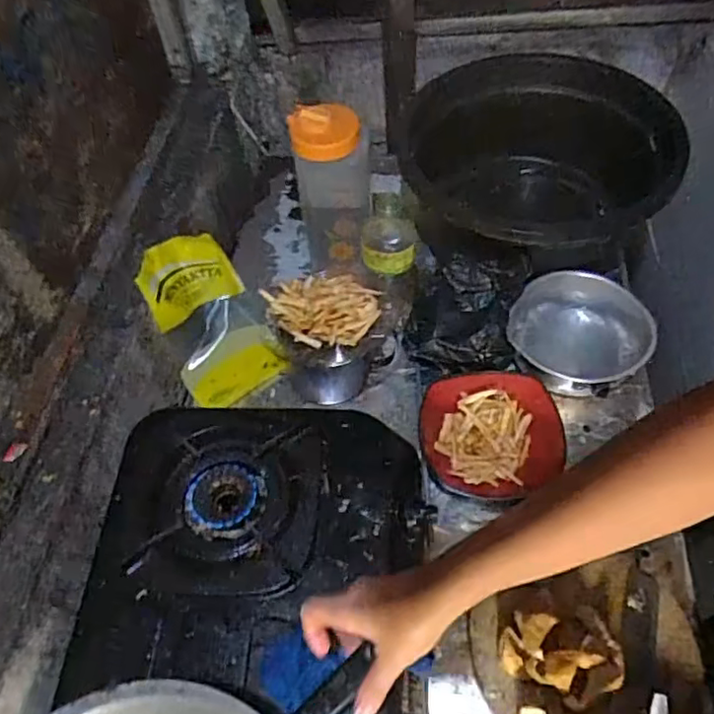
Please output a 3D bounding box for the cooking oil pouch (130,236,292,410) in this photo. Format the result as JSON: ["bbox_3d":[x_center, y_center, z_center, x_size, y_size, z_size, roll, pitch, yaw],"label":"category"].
[{"bbox_3d":[-0.219,-0.059,0.909,0.148,0.029,0.248,-27,95,-24],"label":"cooking oil pouch"}]

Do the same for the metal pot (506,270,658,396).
[{"bbox_3d":[0.314,-0.031,0.884,0.187,0.084,0.185,-3,55,4],"label":"metal pot"}]

